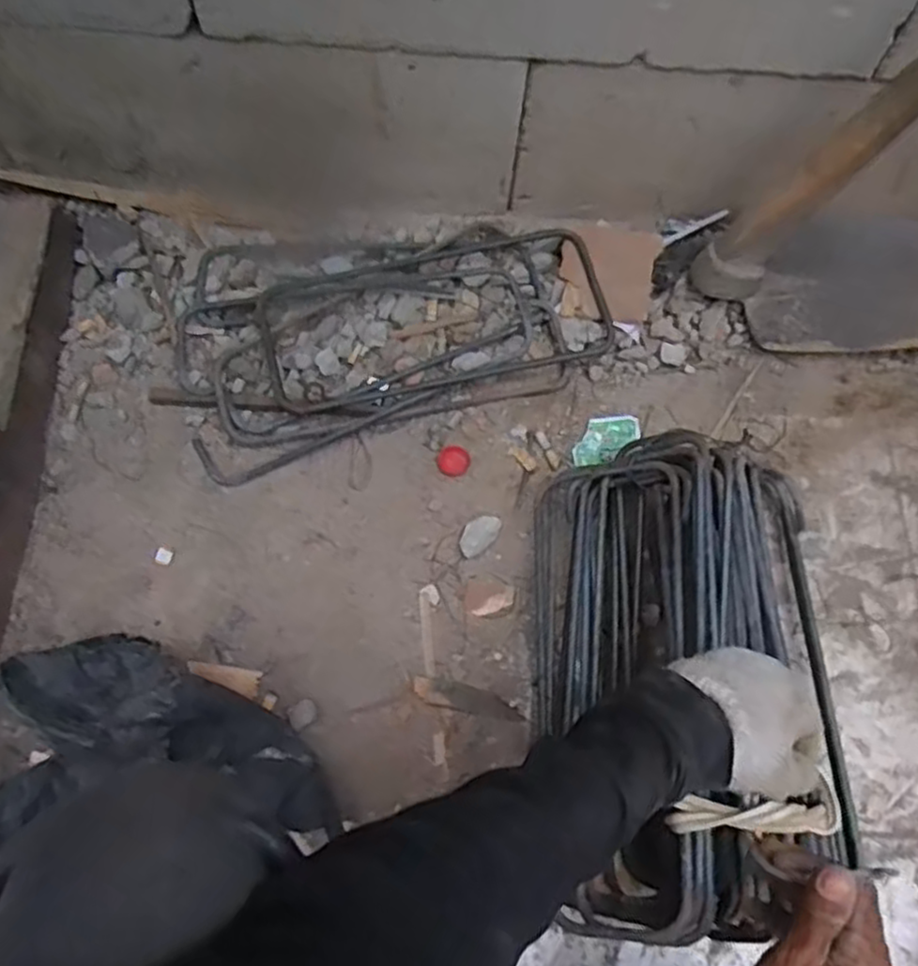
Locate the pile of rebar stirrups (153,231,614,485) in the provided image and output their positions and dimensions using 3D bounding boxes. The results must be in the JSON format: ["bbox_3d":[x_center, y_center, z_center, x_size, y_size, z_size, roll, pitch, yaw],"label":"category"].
[{"bbox_3d":[-0.076,-0.172,0.762,0.441,0.036,0.245,-17,71,-7],"label":"pile of rebar stirrups"}]

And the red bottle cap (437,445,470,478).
[{"bbox_3d":[-0.005,-0.022,0.722,0.031,0.006,0.032,0,70,-1],"label":"red bottle cap"}]

